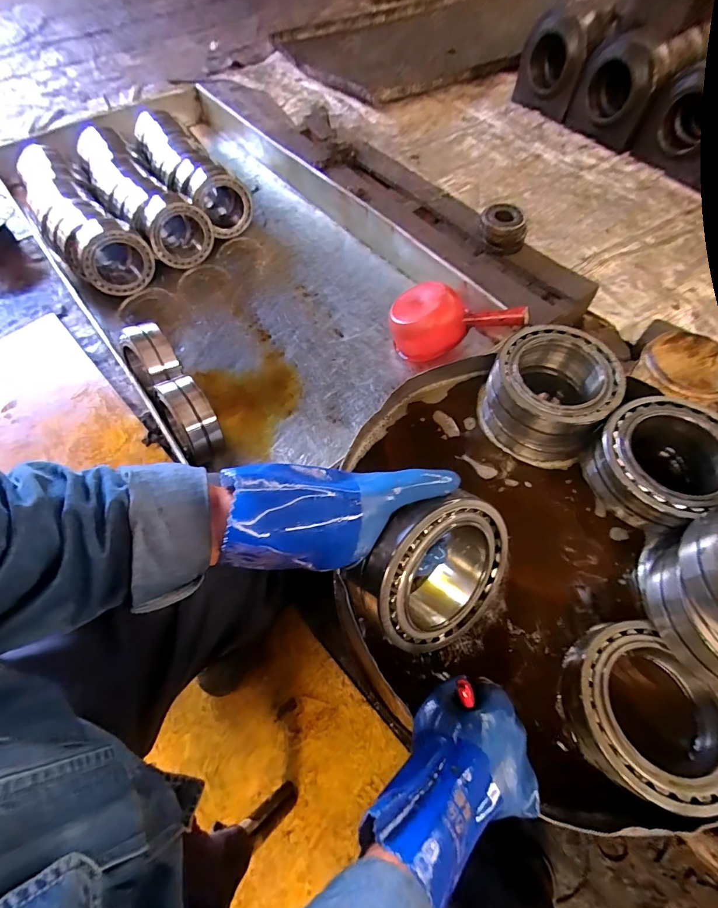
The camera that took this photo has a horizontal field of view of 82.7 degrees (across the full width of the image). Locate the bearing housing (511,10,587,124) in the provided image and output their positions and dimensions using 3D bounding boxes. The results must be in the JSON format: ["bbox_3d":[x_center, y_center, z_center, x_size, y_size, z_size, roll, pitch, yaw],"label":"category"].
[{"bbox_3d":[0.622,-1.252,1.330,0.199,0.227,0.084,21,63,12],"label":"bearing housing"}]

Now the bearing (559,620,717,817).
[{"bbox_3d":[0.282,0.256,0.400,0.137,0.049,0.158,-35,66,-17],"label":"bearing"}]

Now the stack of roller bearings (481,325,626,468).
[{"bbox_3d":[0.259,-0.080,0.572,0.157,0.114,0.155,20,63,11],"label":"stack of roller bearings"}]

